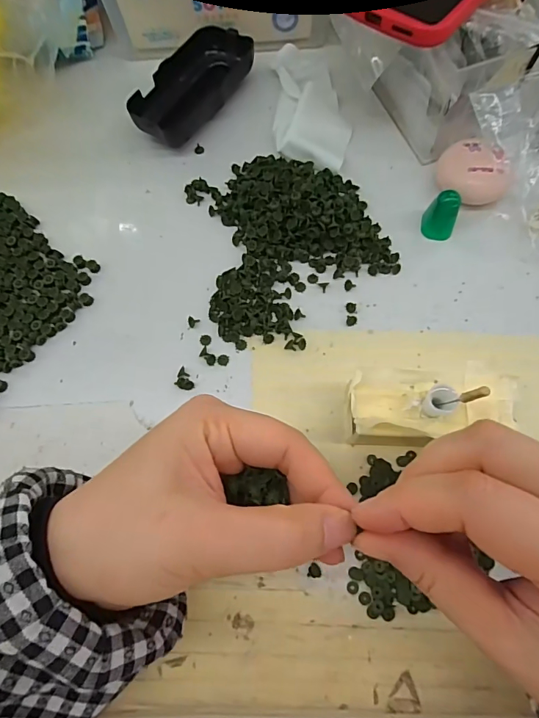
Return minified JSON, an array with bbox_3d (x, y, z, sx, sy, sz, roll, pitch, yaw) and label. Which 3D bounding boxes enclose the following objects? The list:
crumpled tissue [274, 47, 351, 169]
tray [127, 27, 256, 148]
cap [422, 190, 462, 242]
[{"bbox_3d":[0.030,-0.197,0.320,0.054,0.015,0.128,-4,71,1],"label":"crumpled tissue"},{"bbox_3d":[-0.060,-0.211,0.325,0.050,0.020,0.113,33,75,13],"label":"tray"},{"bbox_3d":[0.113,-0.094,0.272,0.020,0.028,0.015,18,72,9],"label":"cap"}]

